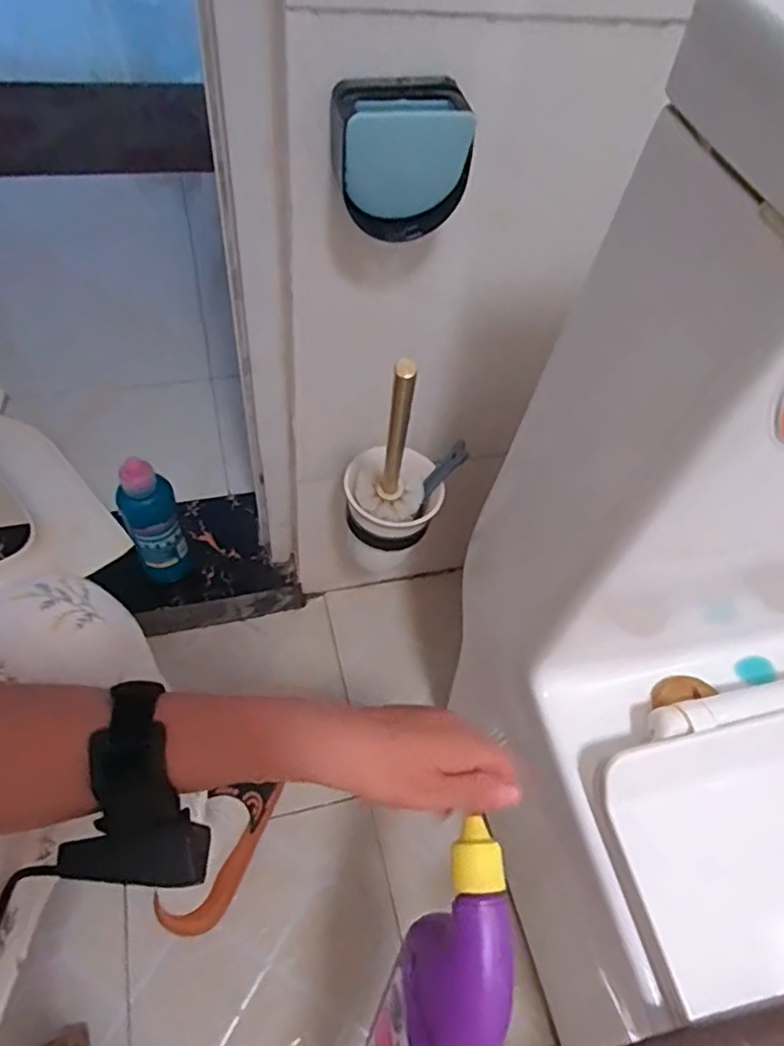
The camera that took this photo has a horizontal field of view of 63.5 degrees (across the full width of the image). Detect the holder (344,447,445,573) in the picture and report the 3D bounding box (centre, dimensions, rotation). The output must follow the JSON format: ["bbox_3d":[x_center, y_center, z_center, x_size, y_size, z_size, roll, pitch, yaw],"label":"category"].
[{"bbox_3d":[-0.004,-0.005,0.715,0.103,0.149,0.091,-7,57,-12],"label":"holder"}]

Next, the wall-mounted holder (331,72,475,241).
[{"bbox_3d":[0.005,-0.248,0.439,0.091,0.088,0.047,-7,57,-12],"label":"wall-mounted holder"}]

